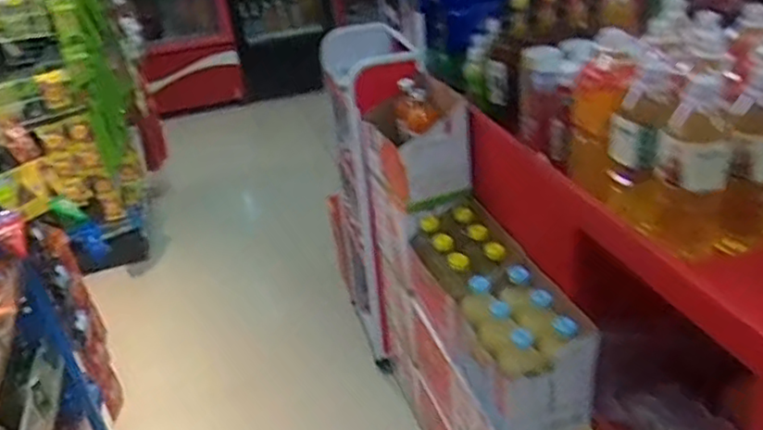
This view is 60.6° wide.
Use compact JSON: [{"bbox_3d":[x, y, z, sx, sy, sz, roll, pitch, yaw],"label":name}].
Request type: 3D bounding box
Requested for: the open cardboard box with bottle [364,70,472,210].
[{"bbox_3d":[0.110,-0.201,1.692,0.200,0.238,0.270,-15,32,-12],"label":"open cardboard box with bottle"}]

